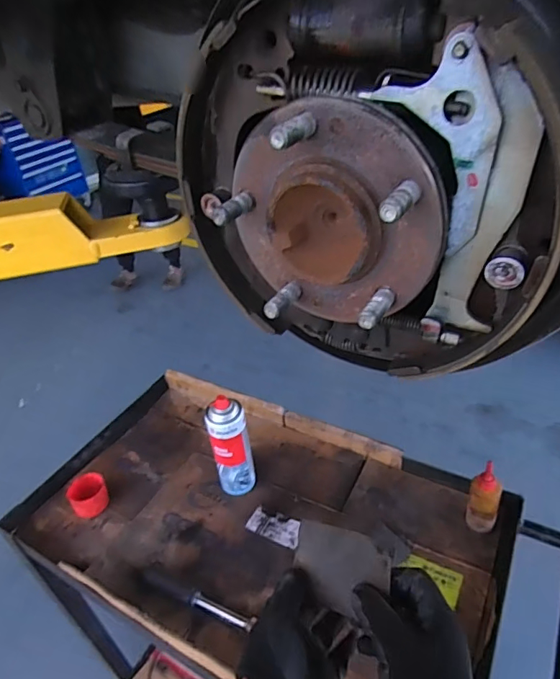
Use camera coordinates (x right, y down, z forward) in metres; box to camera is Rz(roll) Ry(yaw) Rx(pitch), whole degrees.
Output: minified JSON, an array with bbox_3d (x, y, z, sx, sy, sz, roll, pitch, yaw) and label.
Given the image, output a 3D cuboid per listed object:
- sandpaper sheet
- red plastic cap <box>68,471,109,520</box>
[{"bbox_3d":[0.053,0.212,0.439,0.105,0.005,0.069,-8,66,48],"label":"sandpaper sheet"},{"bbox_3d":[-0.361,0.297,0.897,0.065,0.060,0.061,-5,35,4],"label":"red plastic cap"}]

